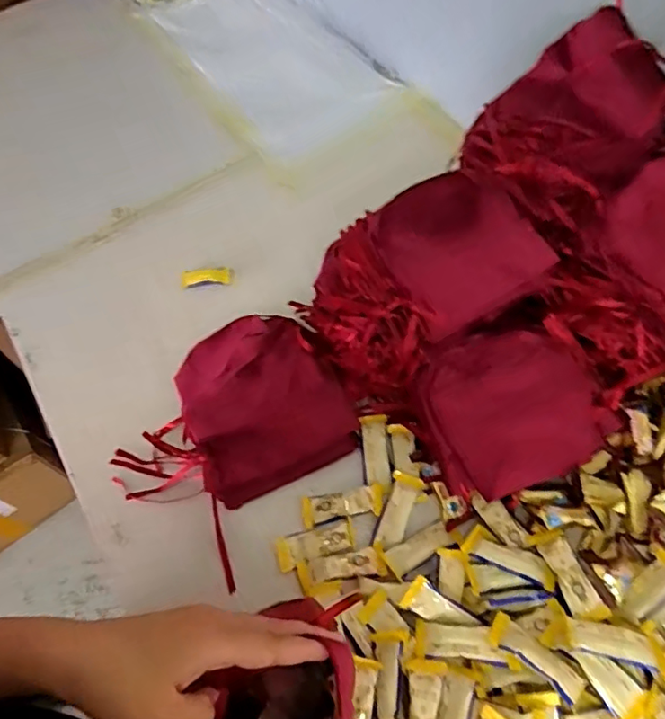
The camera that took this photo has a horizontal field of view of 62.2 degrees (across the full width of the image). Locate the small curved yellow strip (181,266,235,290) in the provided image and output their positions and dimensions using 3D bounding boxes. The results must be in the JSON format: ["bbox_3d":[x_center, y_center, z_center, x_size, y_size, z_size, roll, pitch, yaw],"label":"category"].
[{"bbox_3d":[-0.162,-0.106,0.717,0.065,0.025,0.016,-10,61,-2],"label":"small curved yellow strip"}]

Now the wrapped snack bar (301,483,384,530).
[{"bbox_3d":[0.008,0.149,0.561,0.086,0.017,0.031,-15,60,12],"label":"wrapped snack bar"}]

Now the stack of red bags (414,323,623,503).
[{"bbox_3d":[0.179,0.048,0.558,0.174,0.067,0.160,-17,61,-6],"label":"stack of red bags"}]

